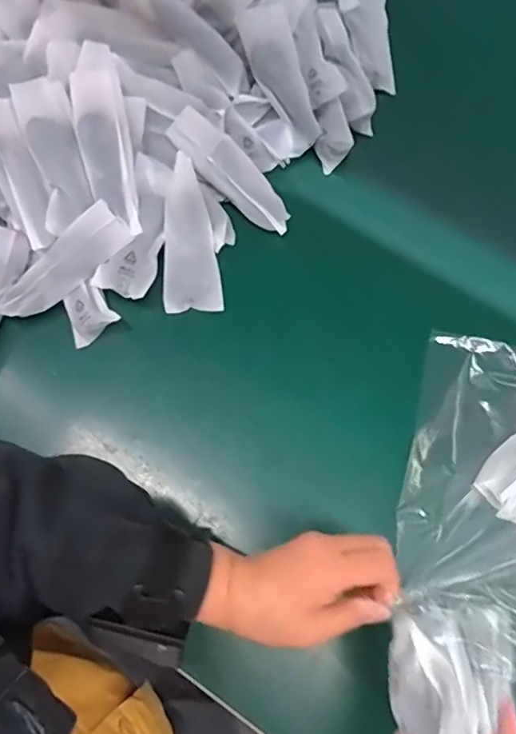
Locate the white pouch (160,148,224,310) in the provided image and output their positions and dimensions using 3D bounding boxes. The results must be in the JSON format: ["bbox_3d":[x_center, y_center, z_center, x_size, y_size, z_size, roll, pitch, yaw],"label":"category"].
[{"bbox_3d":[-0.073,-0.134,0.570,0.058,0.016,0.152,-3,99,-1],"label":"white pouch"}]

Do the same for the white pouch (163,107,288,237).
[{"bbox_3d":[-0.026,-0.205,0.584,0.158,0.033,0.048,42,76,-15],"label":"white pouch"}]

